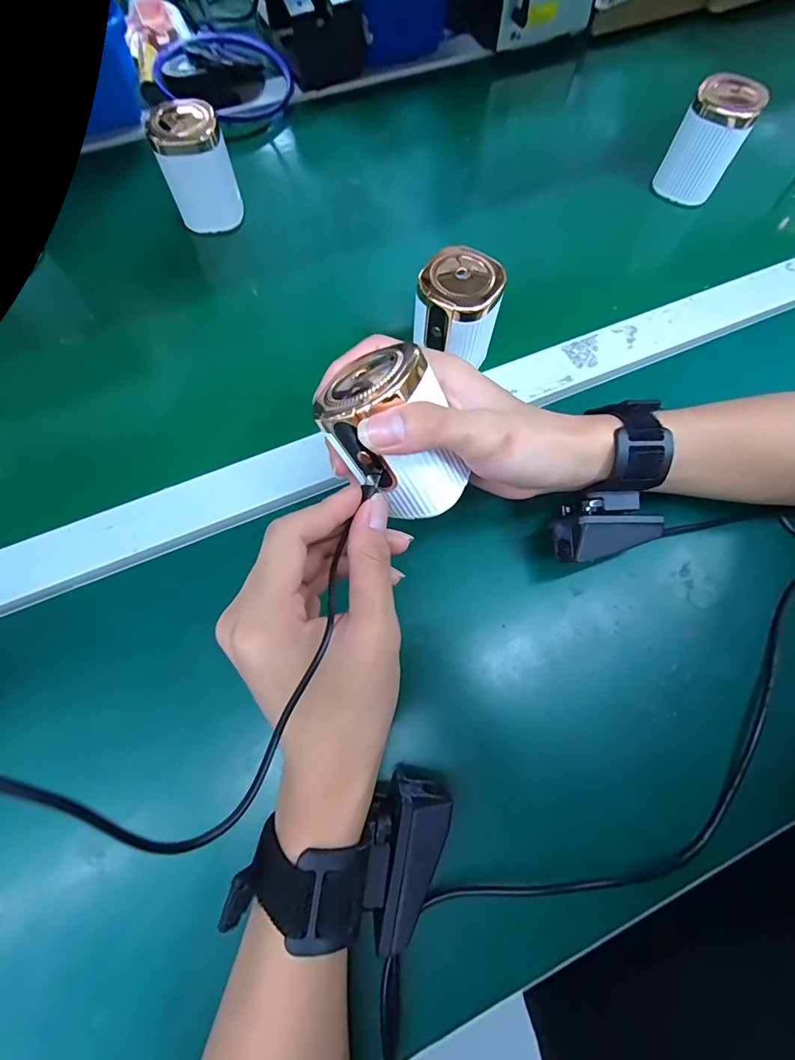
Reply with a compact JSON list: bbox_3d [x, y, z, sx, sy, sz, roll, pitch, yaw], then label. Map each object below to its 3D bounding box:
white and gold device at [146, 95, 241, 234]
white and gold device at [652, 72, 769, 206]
[{"bbox_3d":[-0.167,-0.307,0.377,0.049,0.077,0.044,11,70,4],"label":"white and gold device"},{"bbox_3d":[0.274,-0.344,0.391,0.052,0.071,0.045,32,72,11],"label":"white and gold device"}]

